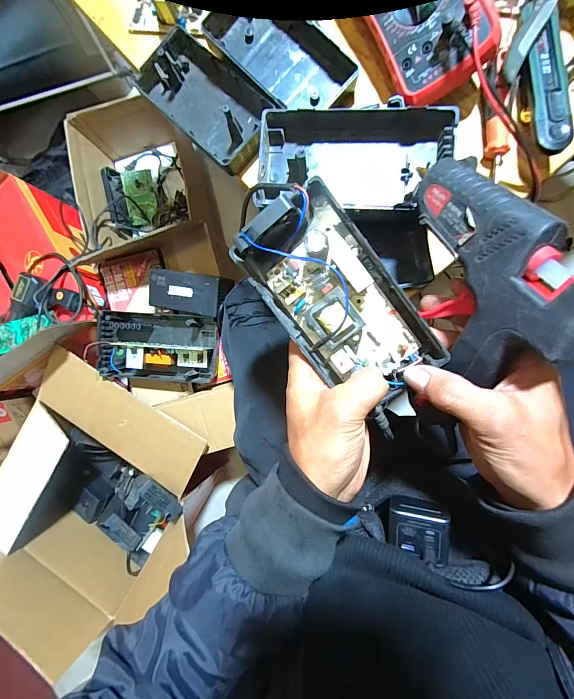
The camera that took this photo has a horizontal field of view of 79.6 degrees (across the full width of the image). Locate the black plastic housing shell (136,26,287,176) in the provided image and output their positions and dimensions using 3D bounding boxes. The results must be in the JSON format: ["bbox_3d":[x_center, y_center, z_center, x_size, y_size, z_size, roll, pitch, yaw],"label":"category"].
[{"bbox_3d":[-0.084,-0.264,0.371,0.156,0.033,0.075,44,96,7],"label":"black plastic housing shell"}]

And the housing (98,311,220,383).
[{"bbox_3d":[-0.247,-0.004,0.649,0.219,0.091,0.124,4,90,9],"label":"housing"}]

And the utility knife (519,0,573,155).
[{"bbox_3d":[0.234,-0.249,0.310,0.026,0.021,0.144,-2,89,9],"label":"utility knife"}]

